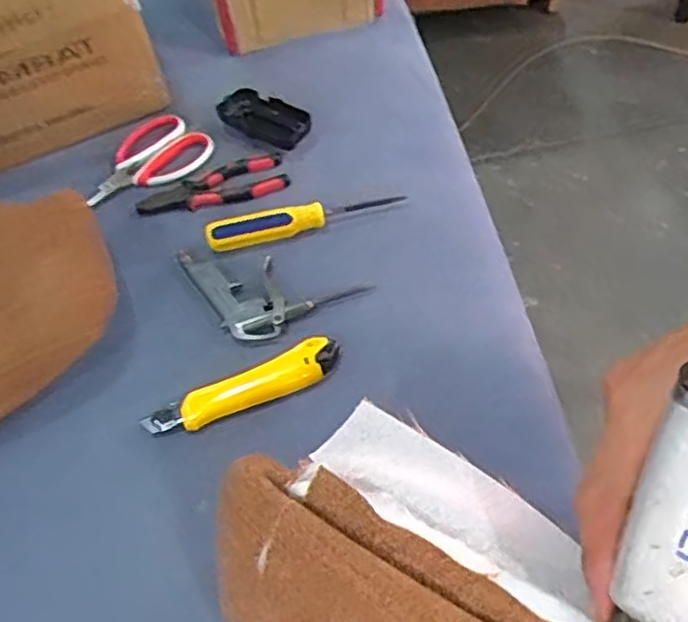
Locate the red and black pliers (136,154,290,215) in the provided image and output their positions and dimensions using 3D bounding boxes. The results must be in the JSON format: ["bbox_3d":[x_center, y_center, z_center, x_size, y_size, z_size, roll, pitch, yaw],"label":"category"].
[{"bbox_3d":[-0.137,-0.126,0.740,0.153,0.009,0.058,-17,55,-10],"label":"red and black pliers"}]

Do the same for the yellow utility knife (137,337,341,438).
[{"bbox_3d":[-0.083,0.063,0.585,0.166,0.022,0.037,-18,56,-11],"label":"yellow utility knife"}]

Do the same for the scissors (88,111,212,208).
[{"bbox_3d":[-0.218,-0.164,0.773,0.147,0.022,0.101,-38,61,-23],"label":"scissors"}]

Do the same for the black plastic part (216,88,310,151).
[{"bbox_3d":[-0.086,-0.219,0.794,0.119,0.017,0.061,30,60,21],"label":"black plastic part"}]

